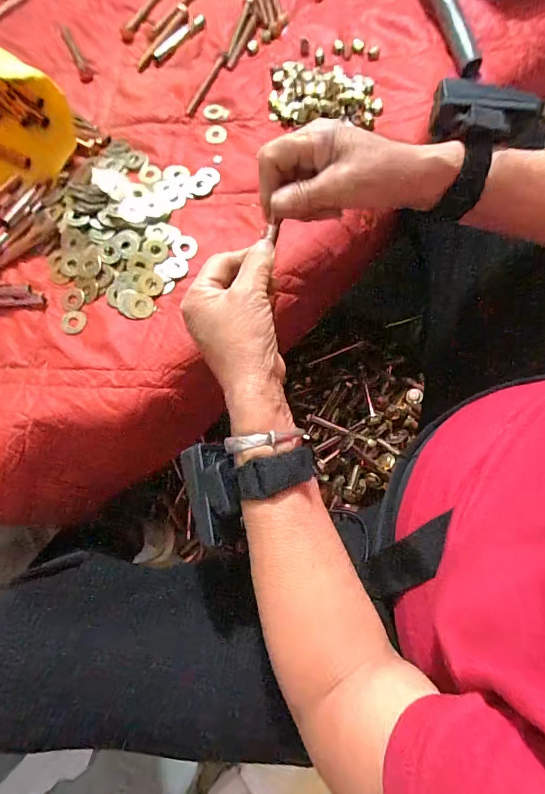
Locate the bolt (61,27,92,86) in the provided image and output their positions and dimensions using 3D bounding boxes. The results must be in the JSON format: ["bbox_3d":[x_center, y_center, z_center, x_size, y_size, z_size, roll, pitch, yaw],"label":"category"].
[{"bbox_3d":[-0.234,-0.409,0.482,0.014,0.020,0.076,-23,72,-6],"label":"bolt"}]

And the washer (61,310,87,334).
[{"bbox_3d":[-0.189,-0.072,0.384,0.025,0.004,0.024,-1,71,2],"label":"washer"}]

